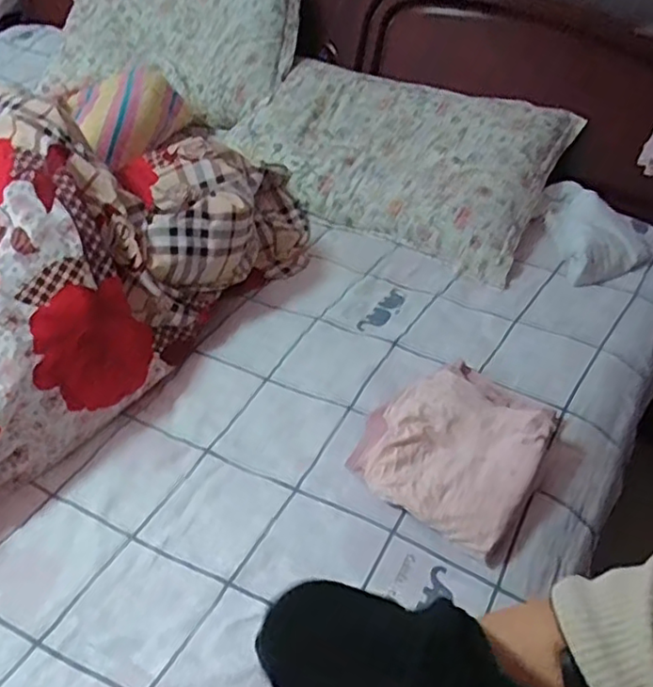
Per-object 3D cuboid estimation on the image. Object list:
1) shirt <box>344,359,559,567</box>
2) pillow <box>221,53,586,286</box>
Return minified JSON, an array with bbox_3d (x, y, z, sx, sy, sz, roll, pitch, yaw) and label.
[{"bbox_3d":[0.186,0.135,0.907,0.236,0.070,0.271,26,52,21],"label":"shirt"},{"bbox_3d":[0.157,-0.419,1.356,0.641,0.143,0.446,25,52,20],"label":"pillow"}]

